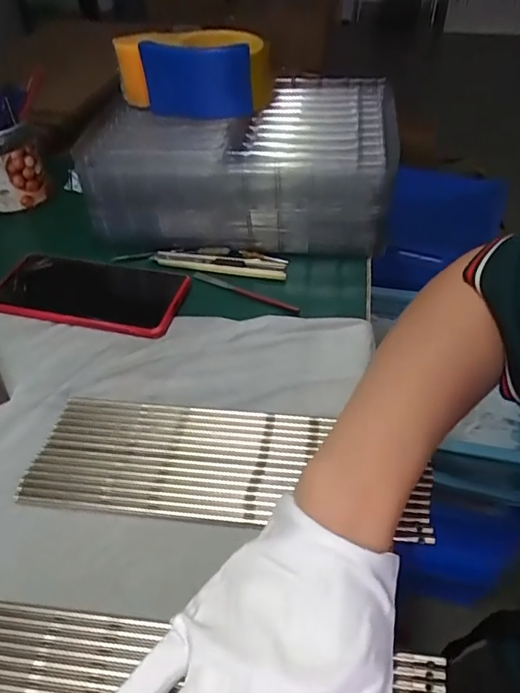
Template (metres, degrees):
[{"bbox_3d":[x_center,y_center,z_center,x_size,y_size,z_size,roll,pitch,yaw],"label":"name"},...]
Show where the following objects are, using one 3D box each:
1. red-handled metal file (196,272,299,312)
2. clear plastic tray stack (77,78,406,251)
[{"bbox_3d":[-0.014,-0.049,0.475,0.110,0.007,0.009,21,50,23],"label":"red-handled metal file"},{"bbox_3d":[-0.017,-0.185,0.538,0.284,0.102,0.178,2,45,6],"label":"clear plastic tray stack"}]

